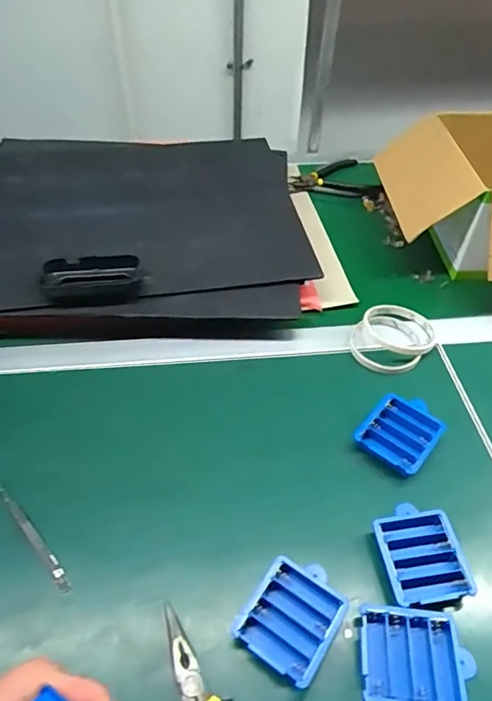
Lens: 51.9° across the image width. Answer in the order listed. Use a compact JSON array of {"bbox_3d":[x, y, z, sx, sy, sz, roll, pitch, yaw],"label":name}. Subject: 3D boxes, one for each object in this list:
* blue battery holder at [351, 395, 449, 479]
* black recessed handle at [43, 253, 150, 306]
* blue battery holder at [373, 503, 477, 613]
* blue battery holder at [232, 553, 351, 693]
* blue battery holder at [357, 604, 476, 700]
[{"bbox_3d":[0.152,0.079,0.499,0.066,0.018,0.074,33,54,26],"label":"blue battery holder"},{"bbox_3d":[-0.174,-0.083,0.587,0.113,0.033,0.051,-9,47,-10],"label":"black recessed handle"},{"bbox_3d":[0.148,0.171,0.419,0.065,0.017,0.079,-7,47,-8],"label":"blue battery holder"},{"bbox_3d":[0.035,0.201,0.383,0.065,0.014,0.074,27,52,23],"label":"blue battery holder"},{"bbox_3d":[0.123,0.226,0.369,0.076,0.015,0.065,4,46,3],"label":"blue battery holder"}]

